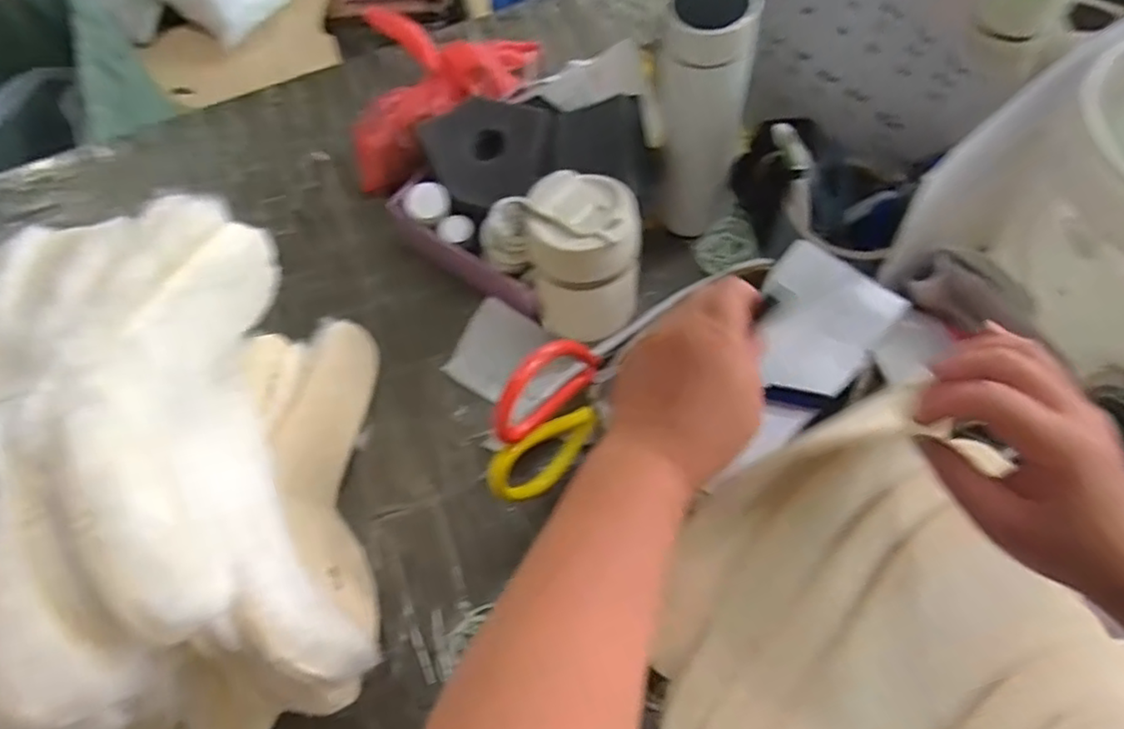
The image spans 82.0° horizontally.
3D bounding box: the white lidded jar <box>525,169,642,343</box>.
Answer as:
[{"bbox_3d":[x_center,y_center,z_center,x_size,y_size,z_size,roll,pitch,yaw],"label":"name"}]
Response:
[{"bbox_3d":[0.018,-0.082,0.507,0.083,0.115,0.073,1,60,5],"label":"white lidded jar"}]

